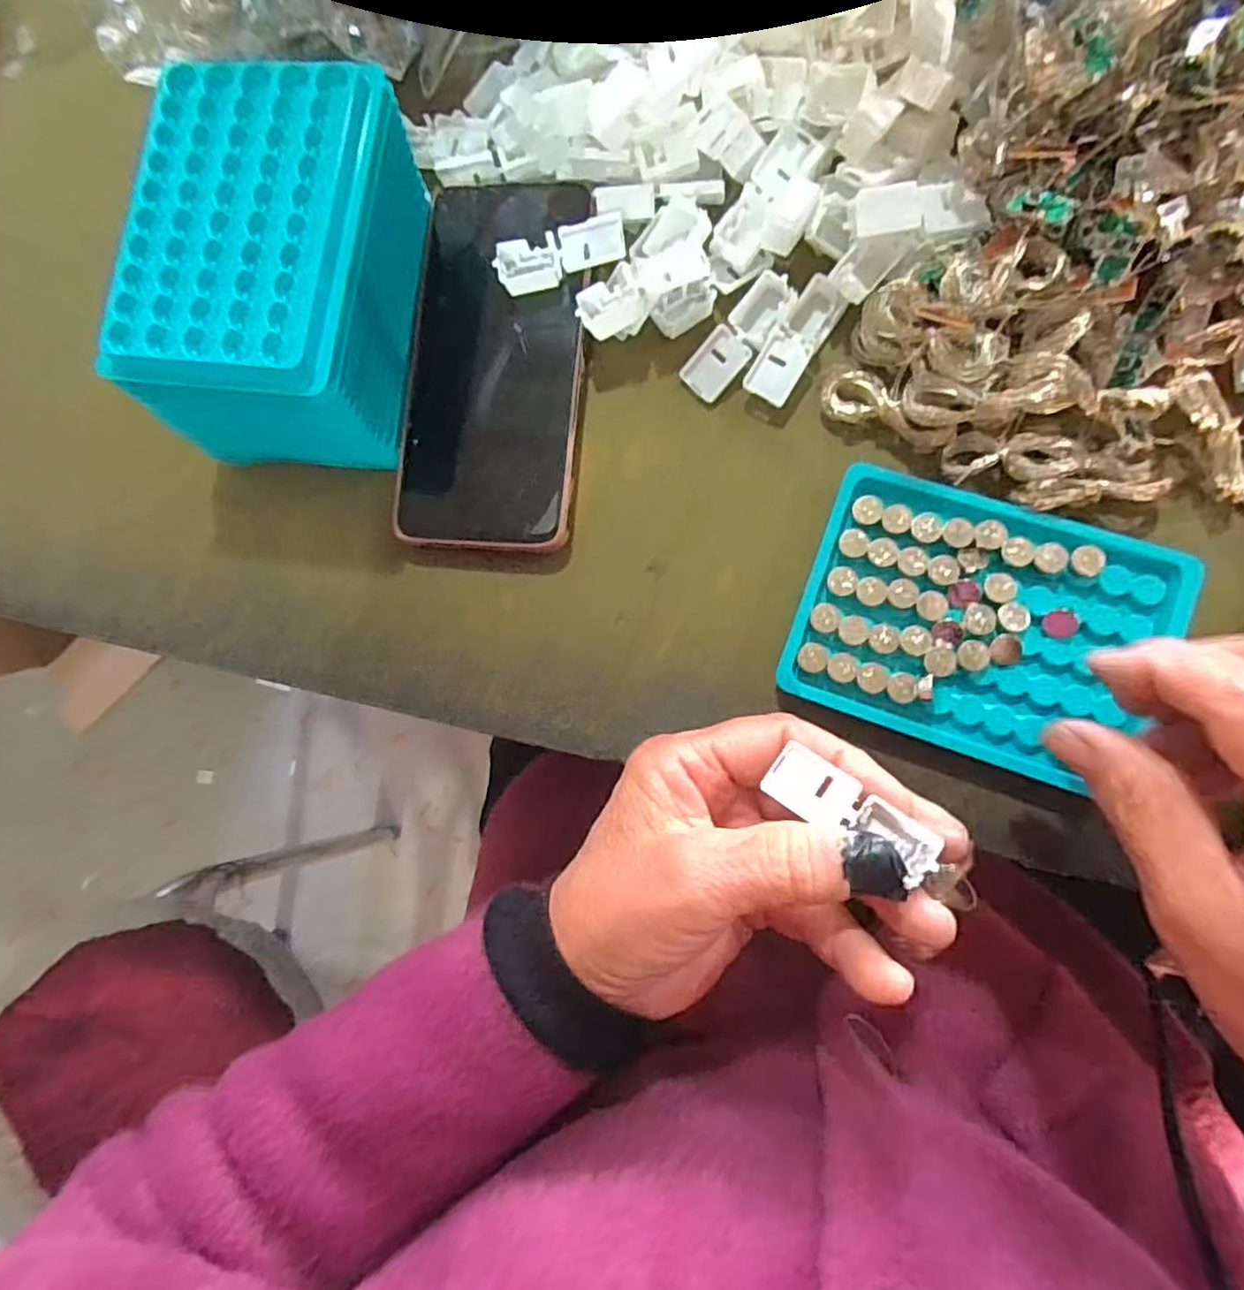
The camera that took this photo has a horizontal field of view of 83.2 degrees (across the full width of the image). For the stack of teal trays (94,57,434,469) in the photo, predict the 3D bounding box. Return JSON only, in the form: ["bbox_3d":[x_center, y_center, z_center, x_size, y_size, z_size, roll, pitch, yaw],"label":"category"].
[{"bbox_3d":[-0.137,-0.148,0.289,0.087,0.072,0.142,8,85,11],"label":"stack of teal trays"}]

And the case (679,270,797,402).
[{"bbox_3d":[0.049,-0.130,0.297,0.055,0.011,0.021,-45,80,2],"label":"case"}]

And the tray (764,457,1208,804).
[{"bbox_3d":[0.134,-0.008,0.266,0.128,0.017,0.095,19,87,10],"label":"tray"}]

